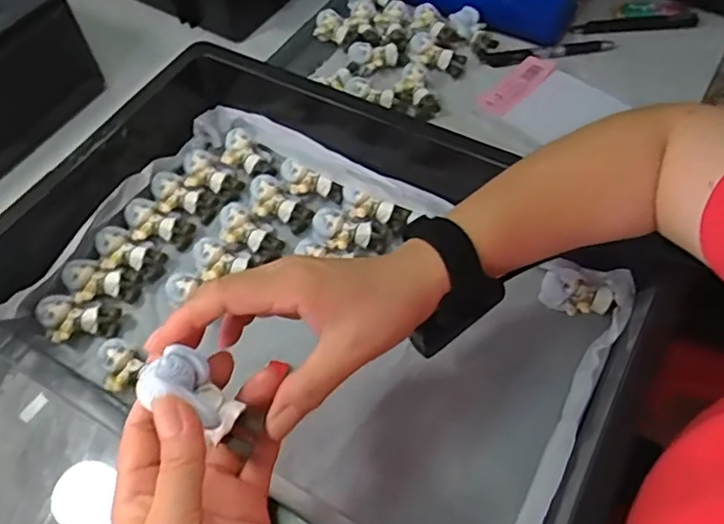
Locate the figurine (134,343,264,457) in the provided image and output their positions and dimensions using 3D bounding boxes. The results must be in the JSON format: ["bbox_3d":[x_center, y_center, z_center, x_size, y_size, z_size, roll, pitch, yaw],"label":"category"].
[{"bbox_3d":[-0.073,0.066,0.282,0.061,0.021,0.029,42,62,-14],"label":"figurine"}]

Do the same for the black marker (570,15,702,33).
[{"bbox_3d":[0.265,-0.231,0.581,0.113,0.015,0.014,2,57,4],"label":"black marker"}]

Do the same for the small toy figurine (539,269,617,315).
[{"bbox_3d":[0.160,0.027,0.444,0.052,0.025,0.024,17,60,13],"label":"small toy figurine"}]

